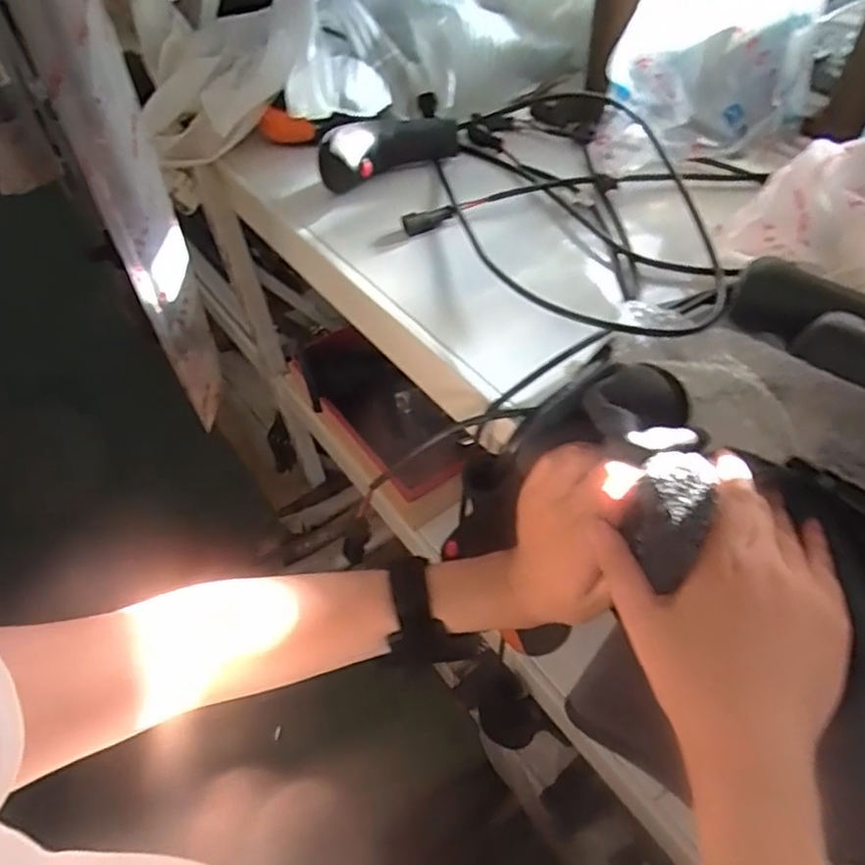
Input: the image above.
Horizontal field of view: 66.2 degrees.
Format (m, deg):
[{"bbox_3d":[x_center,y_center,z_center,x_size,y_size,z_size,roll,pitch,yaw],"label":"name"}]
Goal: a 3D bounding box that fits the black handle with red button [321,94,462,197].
[{"bbox_3d":[-0.037,-0.261,0.606,0.131,0.056,0.034,-29,53,-18],"label":"black handle with red button"}]

